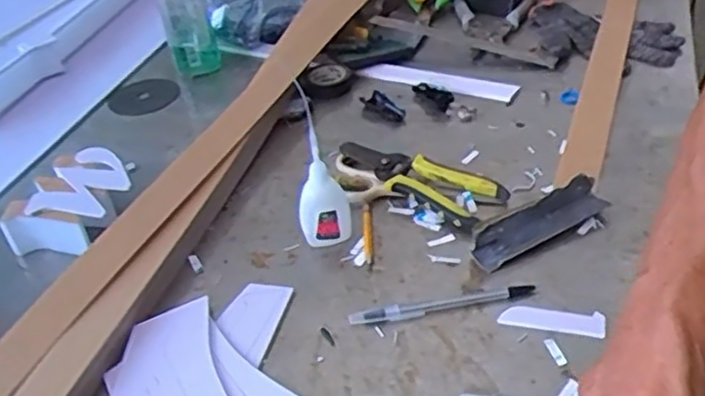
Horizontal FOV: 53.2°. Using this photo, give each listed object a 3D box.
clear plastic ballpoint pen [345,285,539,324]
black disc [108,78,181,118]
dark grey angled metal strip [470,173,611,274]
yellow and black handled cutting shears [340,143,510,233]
[{"bbox_3d":[0.072,0.084,0.563,0.147,0.007,0.014,-11,38,-4],"label":"clear plastic ballpoint pen"},{"bbox_3d":[-0.260,-0.126,0.885,0.087,0.010,0.087,-5,38,4],"label":"black disc"},{"bbox_3d":[0.165,0.018,0.613,0.132,0.033,0.023,-25,41,-21],"label":"dark grey angled metal strip"},{"bbox_3d":[0.062,-0.019,0.685,0.163,0.025,0.062,24,47,34],"label":"yellow and black handled cutting shears"}]

